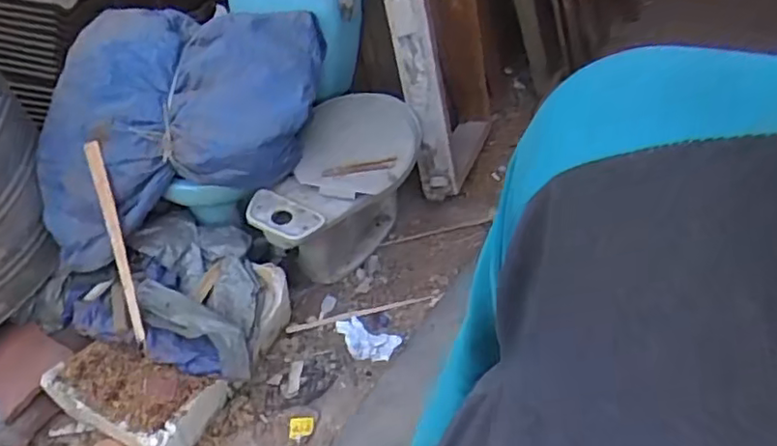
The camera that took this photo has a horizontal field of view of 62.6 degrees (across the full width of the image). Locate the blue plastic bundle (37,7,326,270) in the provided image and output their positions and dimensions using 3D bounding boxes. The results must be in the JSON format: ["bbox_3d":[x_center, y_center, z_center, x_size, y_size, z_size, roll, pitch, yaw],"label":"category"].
[{"bbox_3d":[-0.573,-0.297,1.777,0.776,0.459,0.559,-8,43,-7],"label":"blue plastic bundle"}]

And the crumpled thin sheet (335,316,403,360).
[{"bbox_3d":[-0.072,0.327,1.791,0.190,0.012,0.114,22,48,24],"label":"crumpled thin sheet"}]

